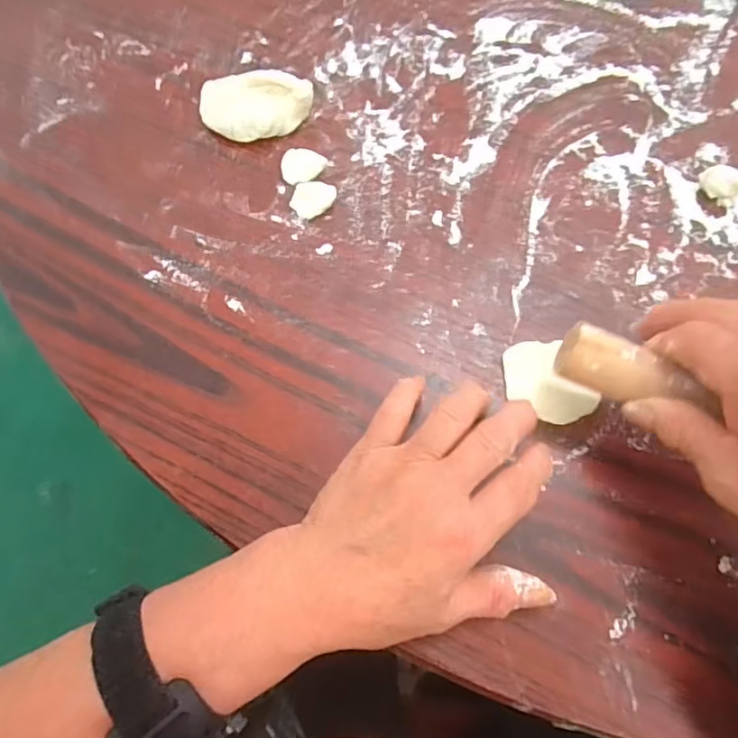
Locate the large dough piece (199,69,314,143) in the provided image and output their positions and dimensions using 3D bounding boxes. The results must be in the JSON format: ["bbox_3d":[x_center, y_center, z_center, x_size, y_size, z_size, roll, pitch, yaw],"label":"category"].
[{"bbox_3d":[-0.074,-0.171,0.360,0.073,0.028,0.036,-5,68,-1],"label":"large dough piece"}]

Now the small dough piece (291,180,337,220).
[{"bbox_3d":[-0.035,-0.106,0.348,0.026,0.006,0.026,0,68,1],"label":"small dough piece"}]

